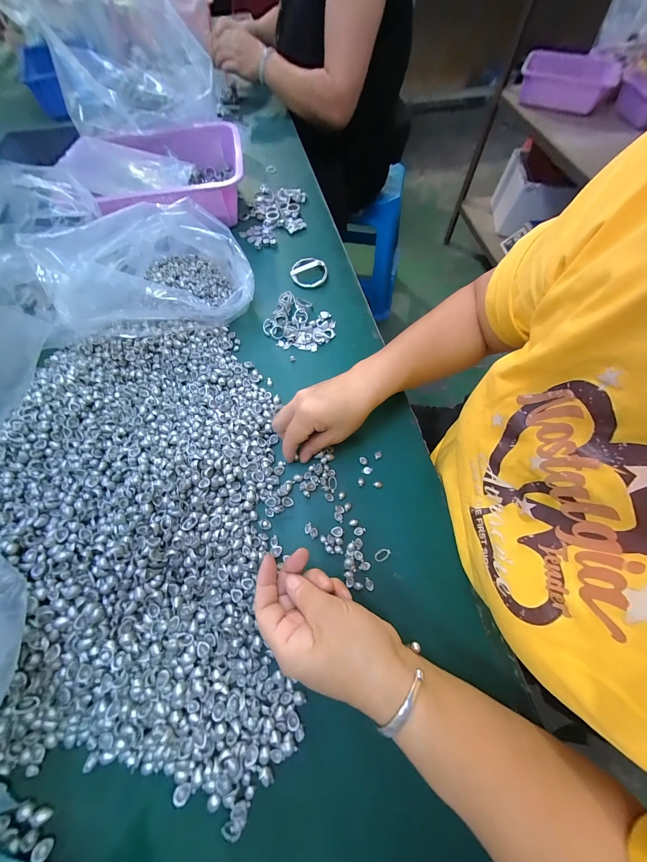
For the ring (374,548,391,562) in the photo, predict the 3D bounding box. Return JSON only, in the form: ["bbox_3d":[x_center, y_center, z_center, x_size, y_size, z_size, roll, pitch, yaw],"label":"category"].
[{"bbox_3d":[0.061,0.127,0.287,0.018,0.004,0.010,-32,69,-14],"label":"ring"}]

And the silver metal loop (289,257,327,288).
[{"bbox_3d":[-0.024,-0.265,0.465,0.060,0.012,0.057,0,65,0],"label":"silver metal loop"}]

